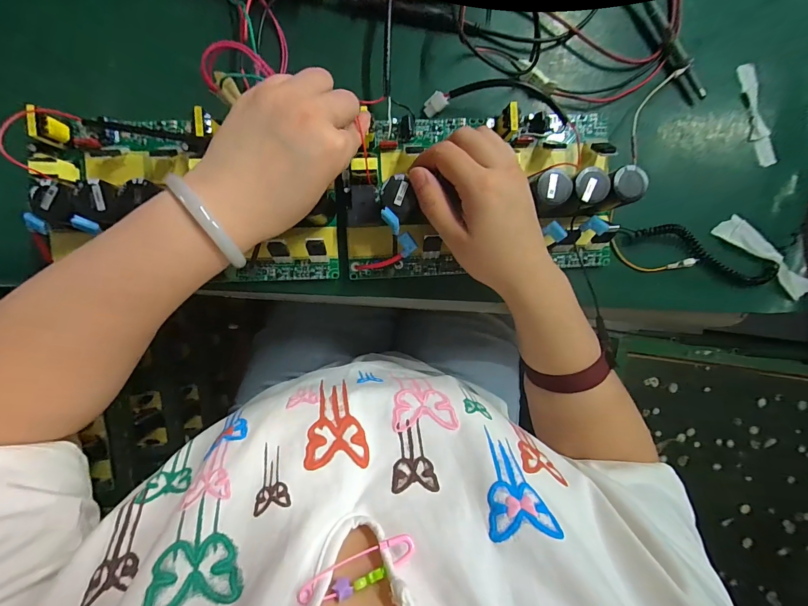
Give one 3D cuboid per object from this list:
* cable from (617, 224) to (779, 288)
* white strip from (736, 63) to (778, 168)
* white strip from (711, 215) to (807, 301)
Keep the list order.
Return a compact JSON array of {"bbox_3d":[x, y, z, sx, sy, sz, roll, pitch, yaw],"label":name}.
[{"bbox_3d":[0.291,-0.044,0.346,0.154,0.026,0.028,16,92,-5],"label":"cable"},{"bbox_3d":[0.336,-0.178,0.344,0.018,0.006,0.096,-17,95,-2],"label":"white strip"},{"bbox_3d":[0.358,-0.048,0.355,0.105,0.019,0.034,40,91,-5],"label":"white strip"}]

